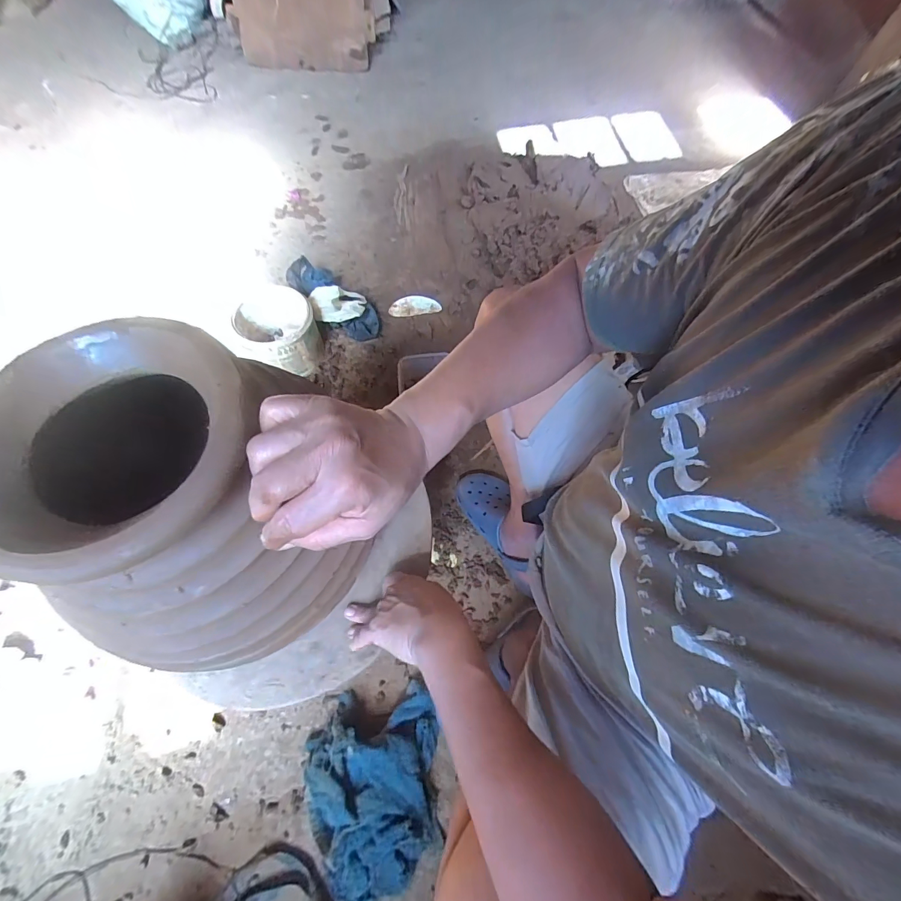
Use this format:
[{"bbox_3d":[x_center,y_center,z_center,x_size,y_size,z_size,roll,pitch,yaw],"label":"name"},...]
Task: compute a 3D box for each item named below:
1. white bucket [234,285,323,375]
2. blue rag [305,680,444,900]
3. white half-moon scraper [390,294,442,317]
[{"bbox_3d":[-0.406,-0.279,0.914,0.172,0.140,0.178,1,67,-1],"label":"white bucket"},{"bbox_3d":[-0.119,0.546,0.597,0.213,0.056,0.276,-7,67,-5],"label":"blue rag"},{"bbox_3d":[-0.098,-0.398,1.045,0.139,0.009,0.054,-9,93,-4],"label":"white half-moon scraper"}]

